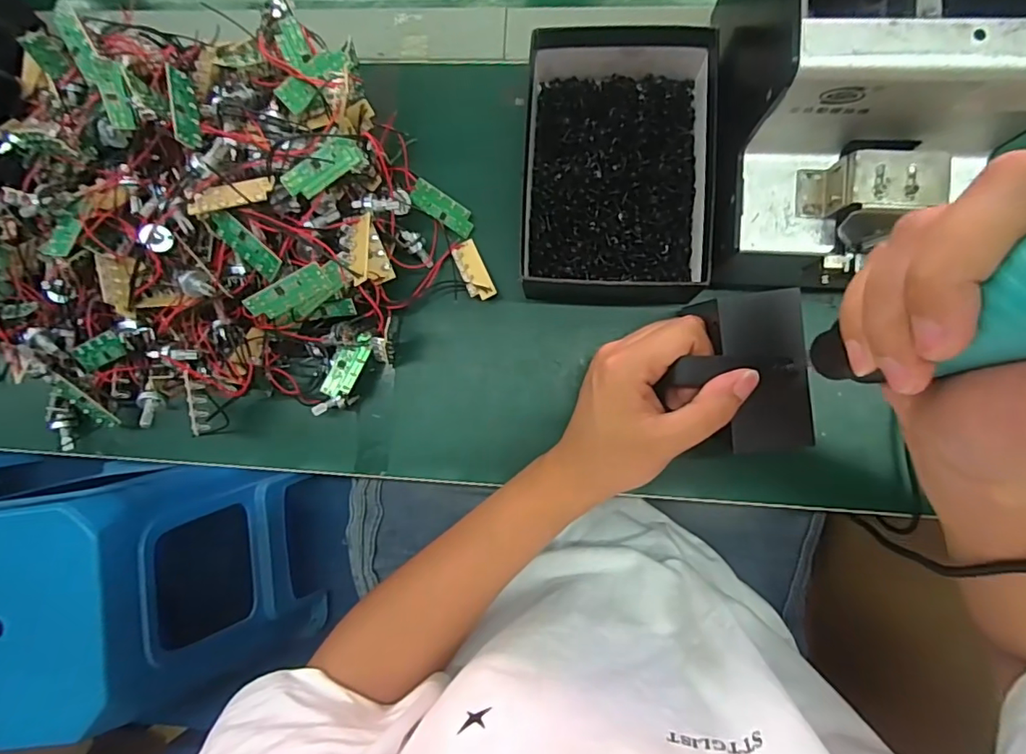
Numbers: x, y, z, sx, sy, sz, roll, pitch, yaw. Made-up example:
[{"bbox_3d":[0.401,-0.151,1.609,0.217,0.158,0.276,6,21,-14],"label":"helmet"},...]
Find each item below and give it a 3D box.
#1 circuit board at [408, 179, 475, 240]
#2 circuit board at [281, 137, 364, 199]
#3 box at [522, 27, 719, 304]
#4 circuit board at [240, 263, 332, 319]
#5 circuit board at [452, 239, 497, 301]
[{"bbox_3d":[-0.048,-0.116,0.370,0.047,0.005,0.019,35,90,-7],"label":"circuit board"},{"bbox_3d":[-0.107,-0.118,0.302,0.047,0.019,0.006,-43,40,-15],"label":"circuit board"},{"bbox_3d":[0.068,-0.136,0.347,0.120,0.046,0.169,2,87,5],"label":"box"},{"bbox_3d":[-0.129,-0.048,0.309,0.047,0.020,0.004,-28,50,2],"label":"circuit board"},{"bbox_3d":[-0.026,-0.073,0.366,0.018,0.010,0.046,-24,69,3],"label":"circuit board"}]

